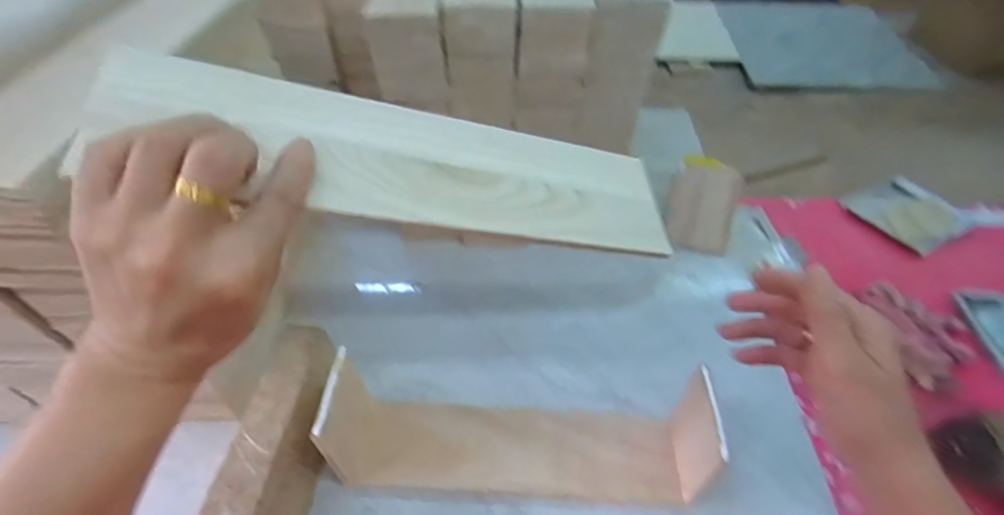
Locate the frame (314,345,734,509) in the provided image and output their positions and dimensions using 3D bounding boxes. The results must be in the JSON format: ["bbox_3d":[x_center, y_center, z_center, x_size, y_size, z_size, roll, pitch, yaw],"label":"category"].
[{"bbox_3d":[0.026,0.162,0.463,0.358,0.109,0.098,2,48,2],"label":"frame"}]

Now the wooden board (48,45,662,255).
[{"bbox_3d":[-0.042,-0.053,0.296,0.334,0.009,0.093,5,60,-23],"label":"wooden board"}]

